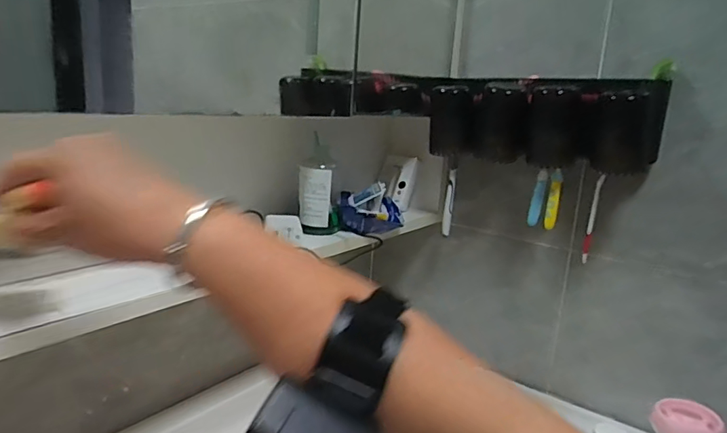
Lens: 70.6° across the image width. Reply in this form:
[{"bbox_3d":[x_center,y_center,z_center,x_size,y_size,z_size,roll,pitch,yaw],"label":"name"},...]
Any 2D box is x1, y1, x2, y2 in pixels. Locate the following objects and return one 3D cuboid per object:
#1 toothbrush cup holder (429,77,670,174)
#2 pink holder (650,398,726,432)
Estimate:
[{"bbox_3d":[0.115,-0.166,0.819,0.627,0.113,0.098,14,16,34],"label":"toothbrush cup holder"},{"bbox_3d":[0.340,0.217,0.539,0.062,0.029,0.050,16,18,41],"label":"pink holder"}]

